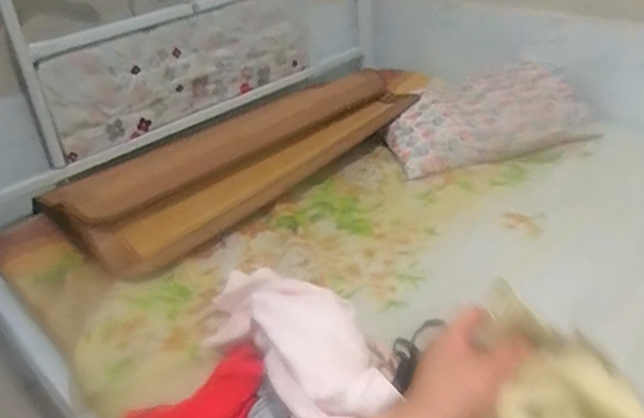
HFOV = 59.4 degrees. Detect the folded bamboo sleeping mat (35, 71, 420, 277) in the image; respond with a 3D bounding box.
[{"bbox_3d":[-0.143,-0.140,1.242,0.846,0.117,0.361,-28,40,-34],"label":"folded bamboo sleeping mat"}]

